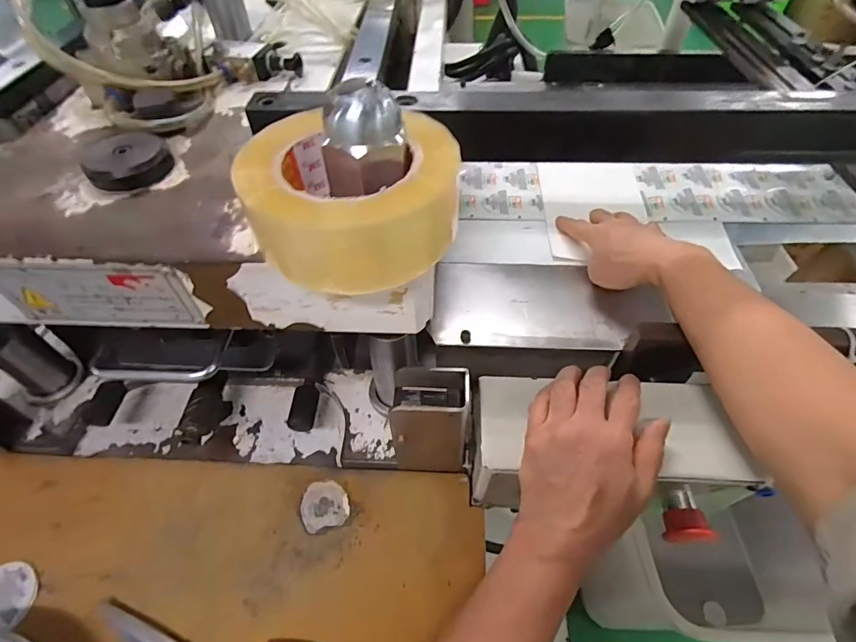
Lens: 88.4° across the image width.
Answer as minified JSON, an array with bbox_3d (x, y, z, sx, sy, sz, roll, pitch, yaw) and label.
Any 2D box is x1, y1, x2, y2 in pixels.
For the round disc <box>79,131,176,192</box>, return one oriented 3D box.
[{"bbox_3d":[-0.222,-0.119,0.325,0.055,0.016,0.056,0,52,0],"label":"round disc"}]

